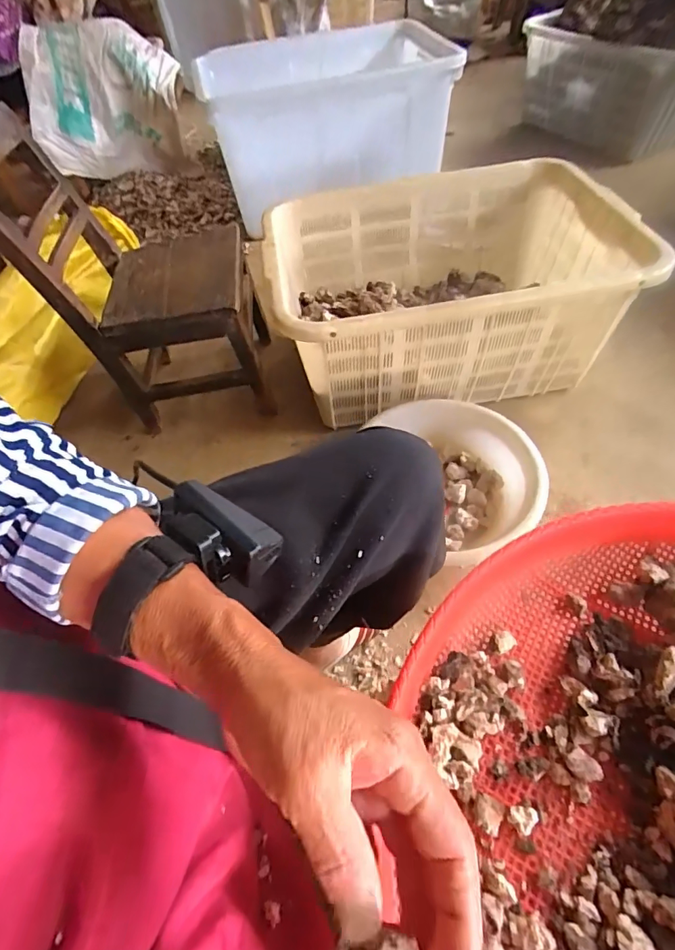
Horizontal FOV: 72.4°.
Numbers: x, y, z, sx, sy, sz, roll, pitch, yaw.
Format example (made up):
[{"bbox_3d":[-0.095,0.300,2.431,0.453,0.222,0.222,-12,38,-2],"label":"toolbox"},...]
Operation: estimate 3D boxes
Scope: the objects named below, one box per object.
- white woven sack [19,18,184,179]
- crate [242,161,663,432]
[{"bbox_3d":[-0.710,-1.134,1.410,0.420,0.342,0.169,1,55,7],"label":"white woven sack"},{"bbox_3d":[0.190,-0.364,0.914,0.635,0.247,0.472,-14,54,-4],"label":"crate"}]

